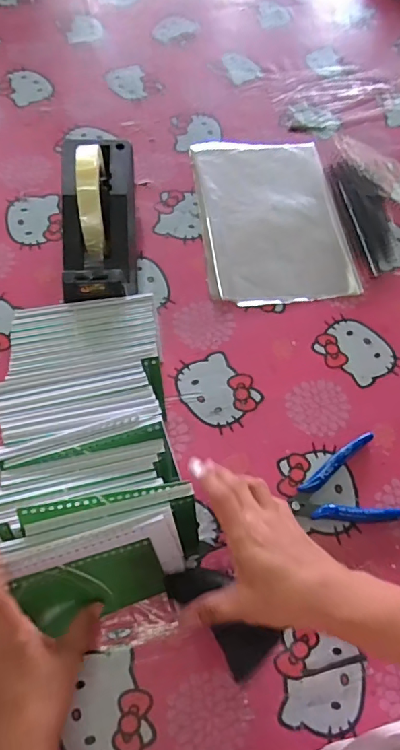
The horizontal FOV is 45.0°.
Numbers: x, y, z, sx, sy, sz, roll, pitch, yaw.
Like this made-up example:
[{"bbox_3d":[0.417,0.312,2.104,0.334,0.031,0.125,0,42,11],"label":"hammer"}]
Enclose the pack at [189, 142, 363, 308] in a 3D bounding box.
[{"bbox_3d":[0.087,-0.204,0.613,0.172,0.014,0.262,-5,64,-6],"label":"pack"}]

